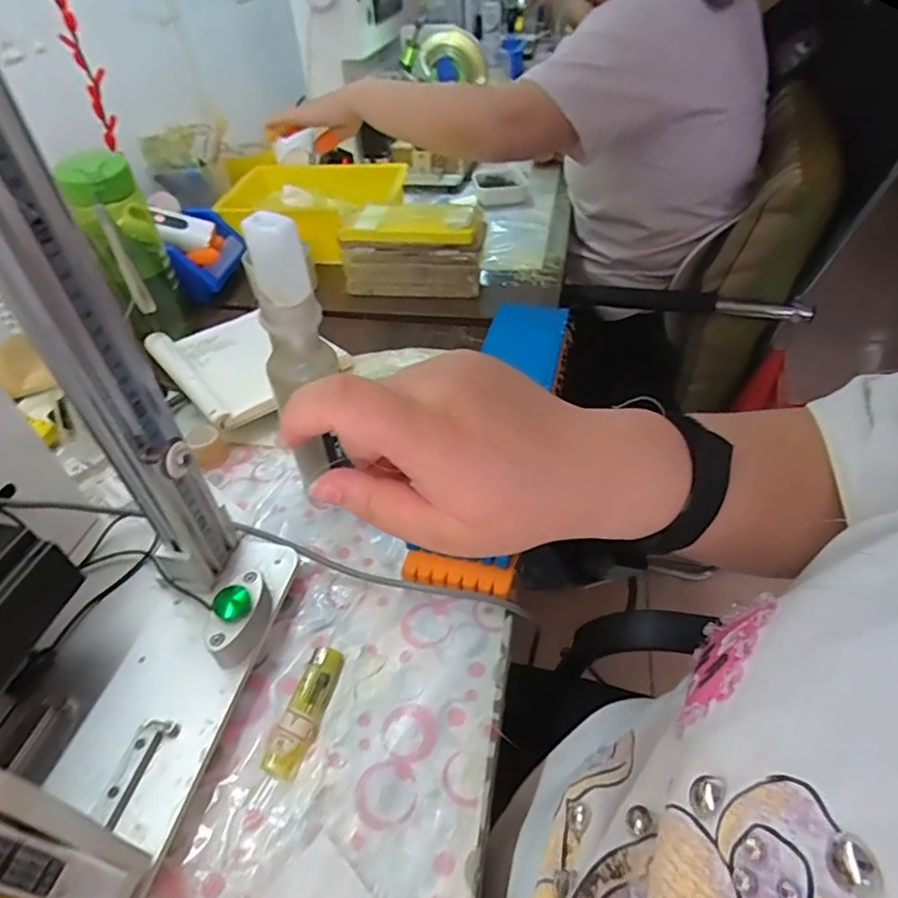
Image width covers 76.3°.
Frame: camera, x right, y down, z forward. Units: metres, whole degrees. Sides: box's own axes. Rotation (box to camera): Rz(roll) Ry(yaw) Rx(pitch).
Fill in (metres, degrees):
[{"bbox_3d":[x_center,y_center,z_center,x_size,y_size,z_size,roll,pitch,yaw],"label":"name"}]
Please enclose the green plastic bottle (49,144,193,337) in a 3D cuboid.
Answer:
[{"bbox_3d":[-0.324,-0.200,0.586,0.066,0.184,0.076,-26,49,-21],"label":"green plastic bottle"}]

